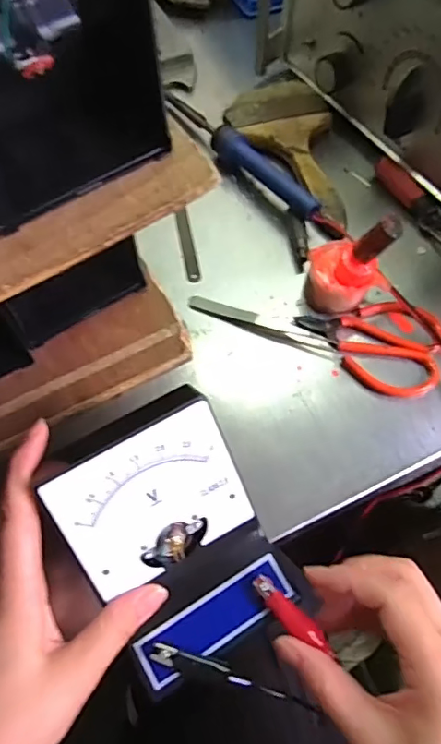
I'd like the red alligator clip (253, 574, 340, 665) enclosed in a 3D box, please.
[{"bbox_3d":[0.040,0.134,0.281,0.057,0.006,0.013,42,69,9],"label":"red alligator clip"}]

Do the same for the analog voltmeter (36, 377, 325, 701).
[{"bbox_3d":[-0.023,0.087,0.270,0.093,0.080,0.120,-27,66,-15],"label":"analog voltmeter"}]

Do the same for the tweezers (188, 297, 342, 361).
[{"bbox_3d":[0.033,-0.035,0.394,0.120,0.006,0.014,22,64,10],"label":"tweezers"}]

